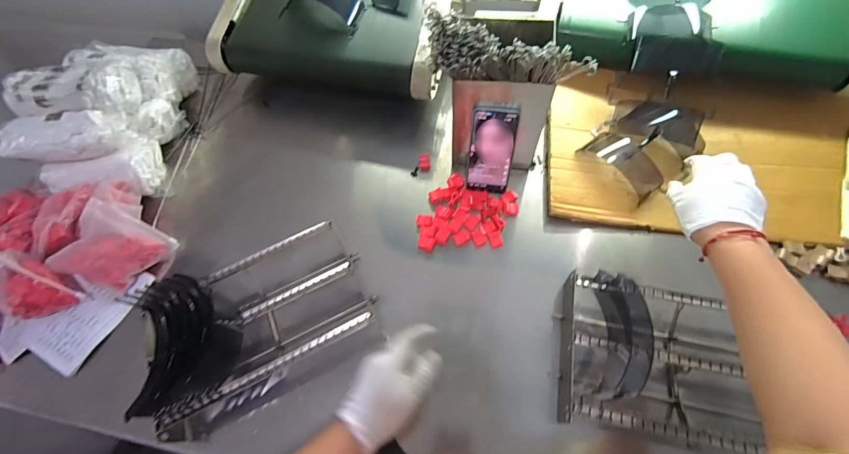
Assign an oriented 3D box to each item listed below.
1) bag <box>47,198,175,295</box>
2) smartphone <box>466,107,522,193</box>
[{"bbox_3d":[-0.524,0.036,0.606,0.125,0.076,0.124,17,64,12],"label":"bag"},{"bbox_3d":[0.114,-0.128,0.619,0.074,0.157,0.013,5,39,6],"label":"smartphone"}]

